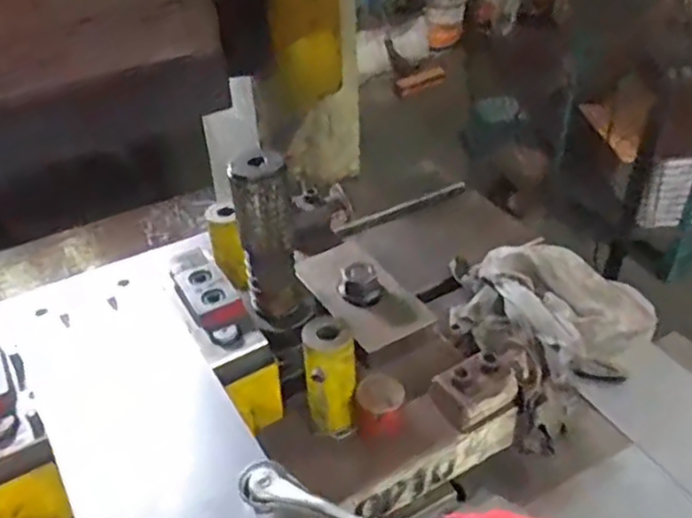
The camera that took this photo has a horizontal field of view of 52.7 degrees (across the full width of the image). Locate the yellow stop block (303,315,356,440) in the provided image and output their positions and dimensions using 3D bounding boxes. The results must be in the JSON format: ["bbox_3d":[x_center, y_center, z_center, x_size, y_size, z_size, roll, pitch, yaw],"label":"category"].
[{"bbox_3d":[-0.012,0.096,0.560,0.040,0.100,0.042,-6,37,-3],"label":"yellow stop block"}]

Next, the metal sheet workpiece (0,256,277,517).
[{"bbox_3d":[-0.160,0.097,0.514,0.120,0.007,0.299,-22,42,-22],"label":"metal sheet workpiece"}]

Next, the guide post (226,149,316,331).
[{"bbox_3d":[-0.062,-0.009,0.587,0.056,0.163,0.044,-6,37,-3],"label":"guide post"}]

